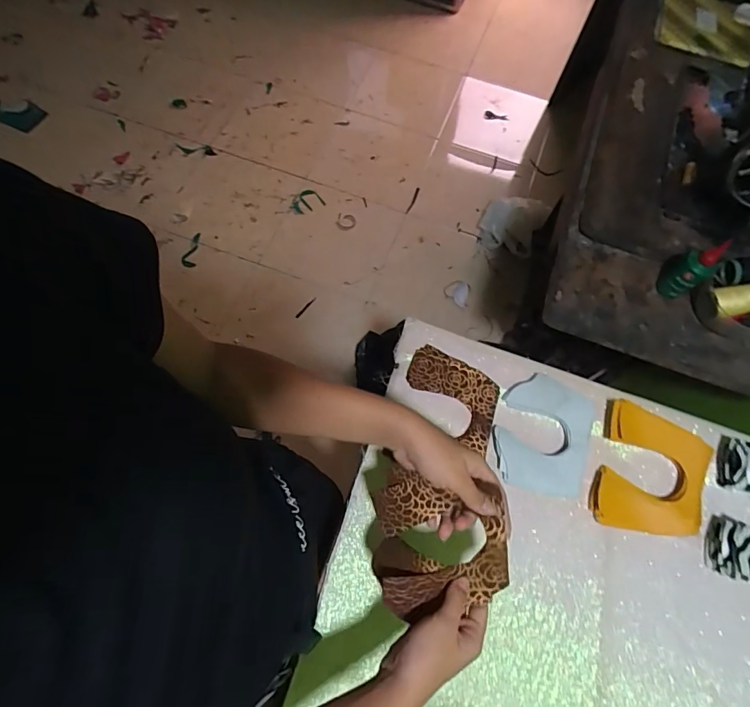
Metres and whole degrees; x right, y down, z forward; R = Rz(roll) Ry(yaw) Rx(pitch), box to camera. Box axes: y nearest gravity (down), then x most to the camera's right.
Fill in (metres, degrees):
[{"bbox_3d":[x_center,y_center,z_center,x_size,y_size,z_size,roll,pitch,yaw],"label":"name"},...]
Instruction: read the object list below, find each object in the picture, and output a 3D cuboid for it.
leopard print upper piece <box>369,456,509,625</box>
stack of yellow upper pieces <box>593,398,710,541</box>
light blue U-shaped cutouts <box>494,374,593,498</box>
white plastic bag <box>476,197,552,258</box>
[{"bbox_3d":[0.061,0.178,0.432,0.121,0.045,0.132,-3,68,-3],"label":"leopard print upper piece"},{"bbox_3d":[0.349,0.150,0.567,0.122,0.030,0.156,18,69,5],"label":"stack of yellow upper pieces"},{"bbox_3d":[0.221,0.105,0.583,0.117,0.010,0.147,15,68,4],"label":"light blue U-shaped cutouts"},{"bbox_3d":[0.460,-0.429,1.520,0.204,0.170,0.153,33,71,11],"label":"white plastic bag"}]

